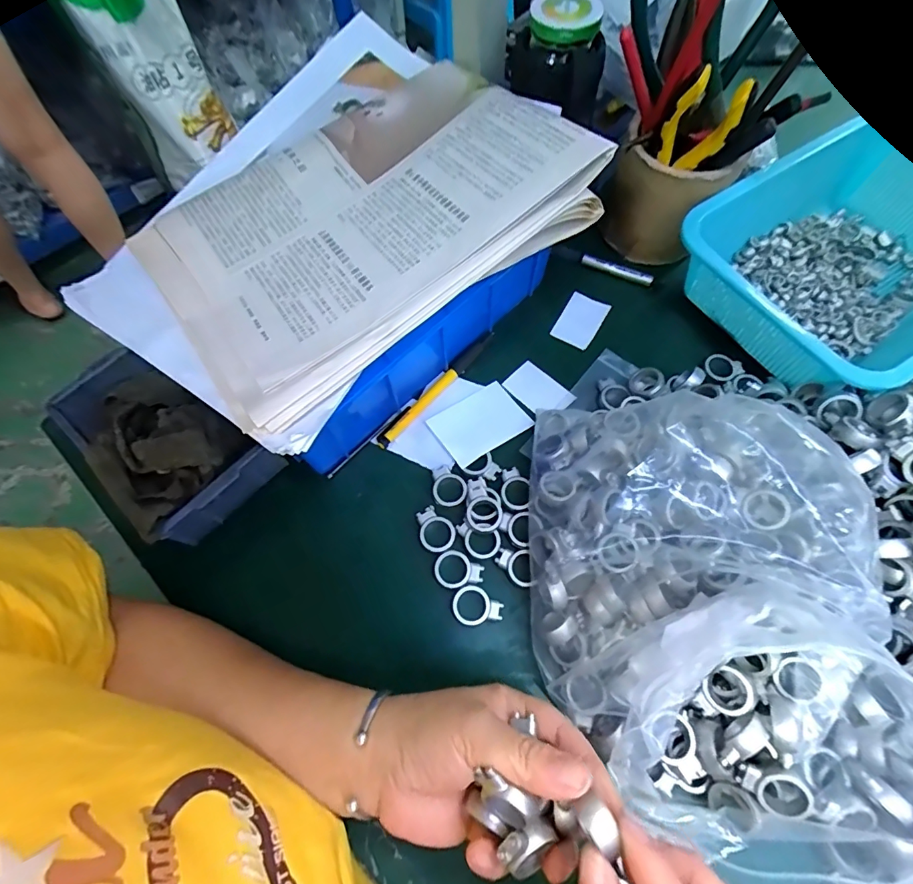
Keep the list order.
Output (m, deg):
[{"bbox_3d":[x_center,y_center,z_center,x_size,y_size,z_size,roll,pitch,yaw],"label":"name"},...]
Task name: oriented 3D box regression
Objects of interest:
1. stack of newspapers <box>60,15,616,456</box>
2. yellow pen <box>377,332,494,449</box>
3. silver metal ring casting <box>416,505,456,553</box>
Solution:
[{"bbox_3d":[-0.095,-0.156,0.310,0.315,0.054,0.258,-40,72,-13],"label":"stack of newspapers"},{"bbox_3d":[-0.016,-0.046,0.379,0.012,0.008,0.136,40,75,16],"label":"yellow pen"},{"bbox_3d":[-0.016,0.063,0.327,0.025,0.004,0.034,-31,70,-10],"label":"silver metal ring casting"}]

